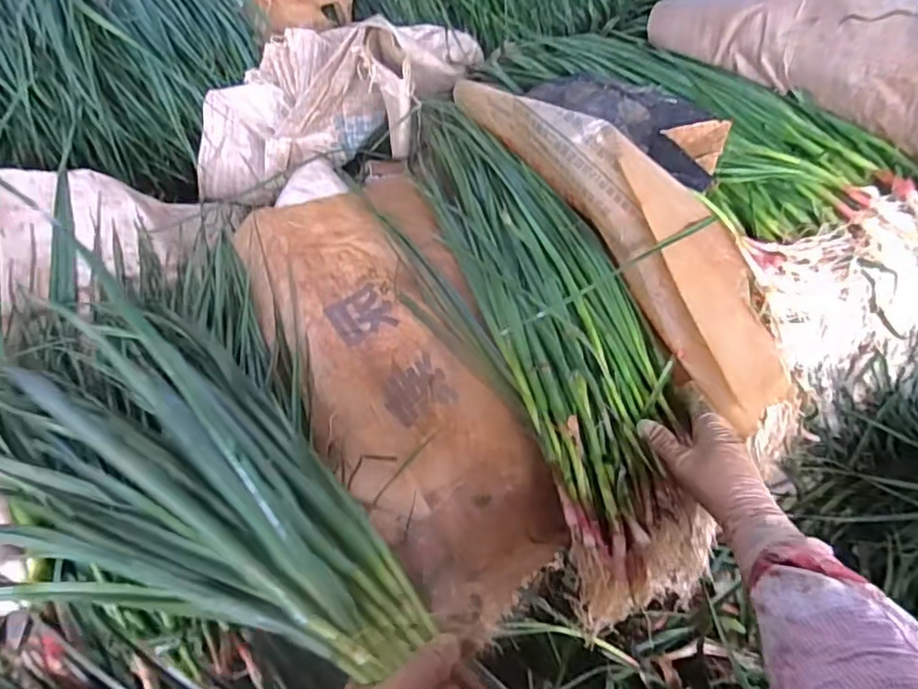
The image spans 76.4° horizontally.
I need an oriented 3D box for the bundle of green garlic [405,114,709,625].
[{"bbox_3d":[0.089,-0.055,0.671,0.193,0.093,0.661,-15,65,-13],"label":"bundle of green garlic"}]

